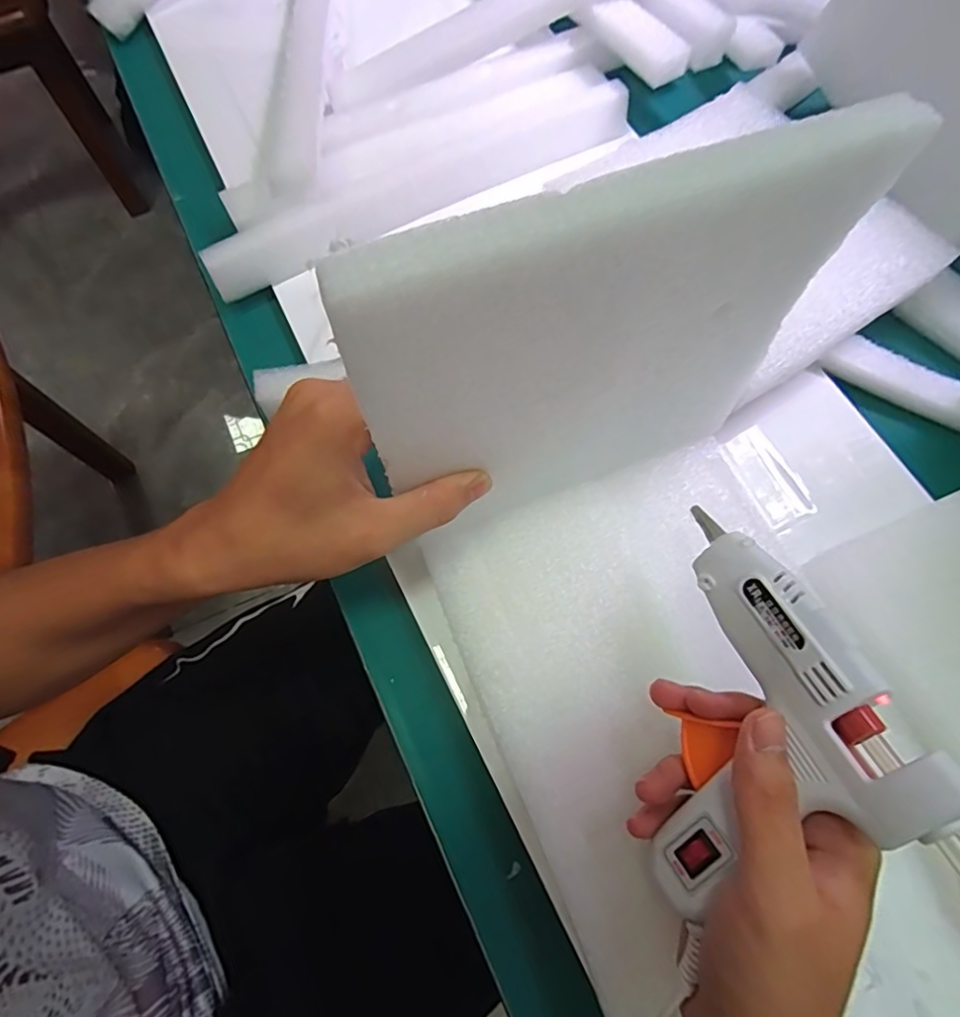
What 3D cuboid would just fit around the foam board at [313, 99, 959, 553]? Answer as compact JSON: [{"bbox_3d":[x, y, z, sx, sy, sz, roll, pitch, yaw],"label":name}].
[{"bbox_3d":[0.043,-0.050,0.231,0.170,0.182,0.012,-19,70,-5],"label":"foam board"}]

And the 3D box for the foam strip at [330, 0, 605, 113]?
[{"bbox_3d":[0.027,-0.354,0.415,0.284,0.027,0.022,-21,71,7],"label":"foam strip"}]

